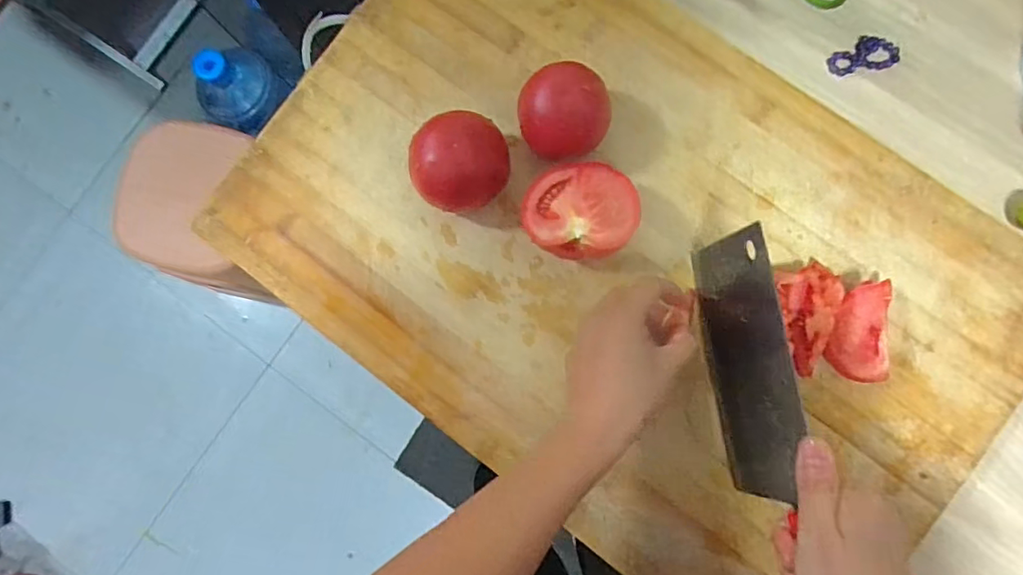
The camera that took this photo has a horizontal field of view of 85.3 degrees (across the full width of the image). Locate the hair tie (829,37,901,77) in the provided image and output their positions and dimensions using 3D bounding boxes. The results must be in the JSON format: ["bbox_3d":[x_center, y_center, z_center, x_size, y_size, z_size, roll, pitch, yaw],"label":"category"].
[{"bbox_3d":[0.273,-0.181,0.432,0.053,0.004,0.028,-10,84,3],"label":"hair tie"}]

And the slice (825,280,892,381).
[{"bbox_3d":[0.242,0.030,0.391,0.034,0.026,0.067,6,85,5],"label":"slice"}]

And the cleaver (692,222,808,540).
[{"bbox_3d":[0.157,0.097,0.347,0.021,0.082,0.260,-7,77,1],"label":"cleaver"}]

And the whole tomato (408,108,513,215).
[{"bbox_3d":[-0.036,-0.088,0.399,0.070,0.062,0.066,0,84,4],"label":"whole tomato"}]

